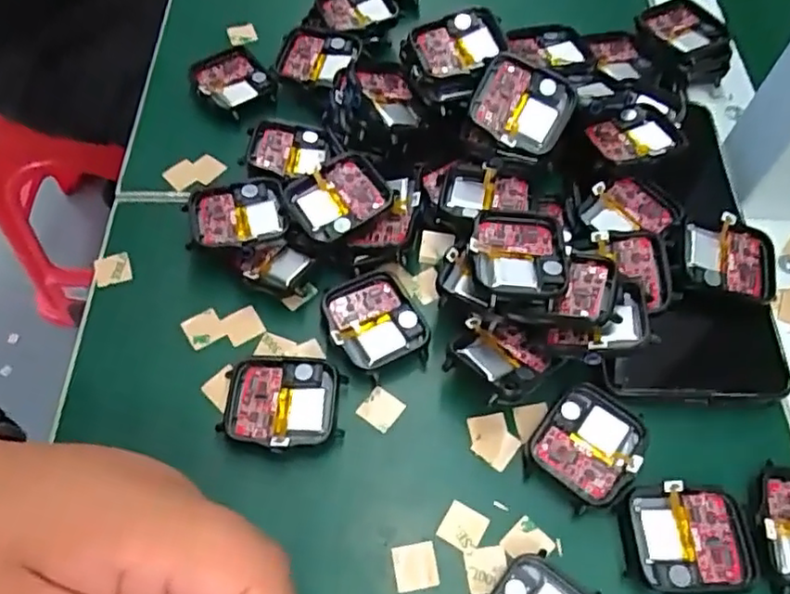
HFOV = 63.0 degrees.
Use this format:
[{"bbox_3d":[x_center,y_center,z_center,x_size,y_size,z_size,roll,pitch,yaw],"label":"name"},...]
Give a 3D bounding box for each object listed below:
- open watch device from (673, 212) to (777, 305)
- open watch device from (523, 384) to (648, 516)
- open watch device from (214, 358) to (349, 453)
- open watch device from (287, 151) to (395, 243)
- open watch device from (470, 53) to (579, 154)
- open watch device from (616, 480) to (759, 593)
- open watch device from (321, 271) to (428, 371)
[{"bbox_3d":[0.143,-0.018,0.279,0.046,0.006,0.035,13,69,-1],"label":"open watch device"},{"bbox_3d":[0.075,0.059,0.251,0.037,0.010,0.044,37,64,19],"label":"open watch device"},{"bbox_3d":[-0.045,0.044,0.258,0.047,0.011,0.037,3,58,0],"label":"open watch device"},{"bbox_3d":[-0.025,-0.046,0.290,0.041,0.011,0.035,-30,64,-19],"label":"open watch device"},{"bbox_3d":[0.057,-0.086,0.290,0.041,0.007,0.037,27,91,1],"label":"open watch device"},{"bbox_3d":[0.107,0.088,0.234,0.045,0.007,0.036,1,58,-1],"label":"open watch device"},{"bbox_3d":[-0.009,0.012,0.278,0.038,0.011,0.045,-21,61,-14],"label":"open watch device"}]

